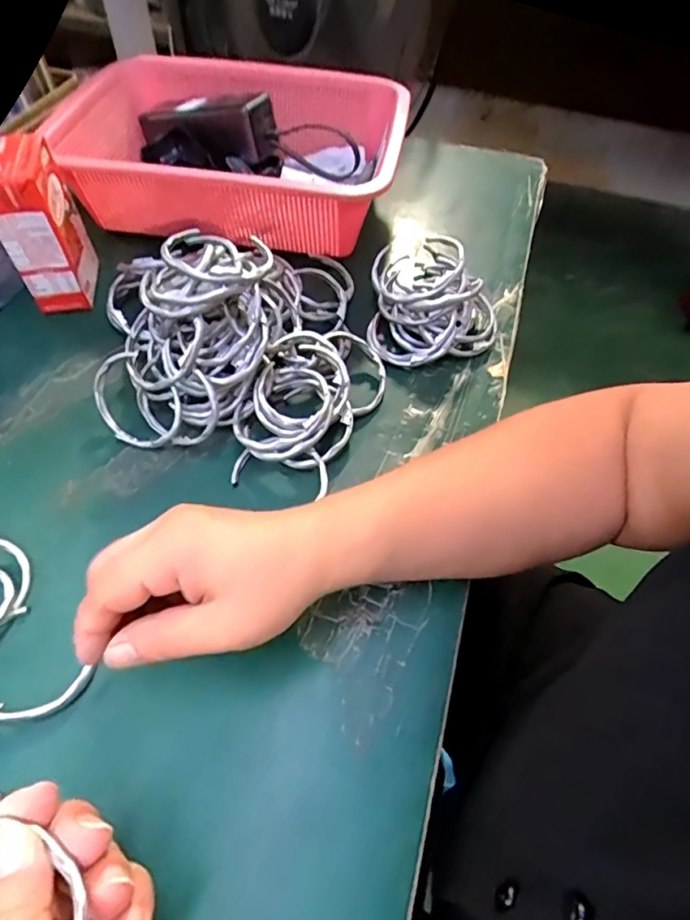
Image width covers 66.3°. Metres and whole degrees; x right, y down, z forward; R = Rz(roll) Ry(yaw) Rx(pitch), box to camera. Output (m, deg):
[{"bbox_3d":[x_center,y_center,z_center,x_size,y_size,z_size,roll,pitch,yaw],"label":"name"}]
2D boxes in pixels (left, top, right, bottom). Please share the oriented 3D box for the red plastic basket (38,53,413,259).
[{"bbox_3d":[-0.087,-0.294,0.498,0.278,0.080,0.216,11,55,6],"label":"red plastic basket"}]

